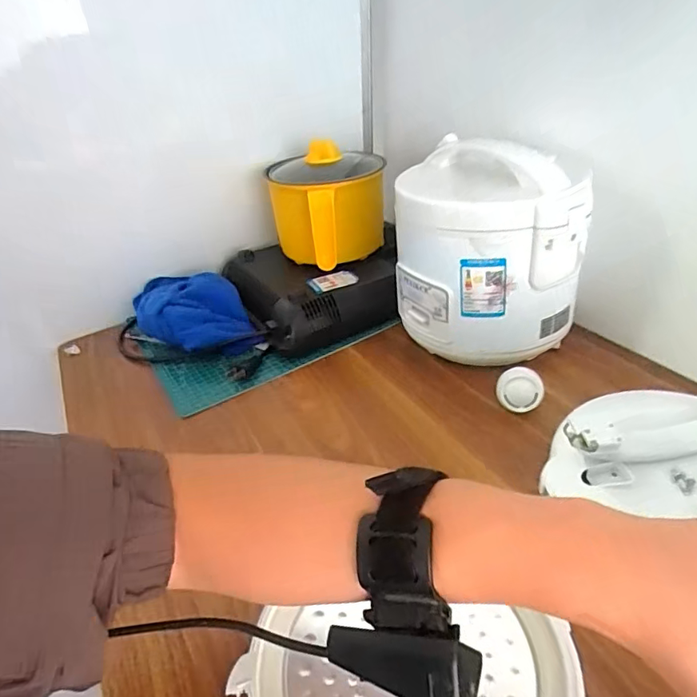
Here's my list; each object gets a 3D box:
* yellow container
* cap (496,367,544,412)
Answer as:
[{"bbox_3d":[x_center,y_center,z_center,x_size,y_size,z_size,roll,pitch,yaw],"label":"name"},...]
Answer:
[{"bbox_3d":[-0.030,-0.202,0.735,0.157,0.144,0.179,-7,33,0],"label":"yellow container"},{"bbox_3d":[0.173,0.042,0.517,0.045,0.045,0.019,35,17,10],"label":"cap"}]

